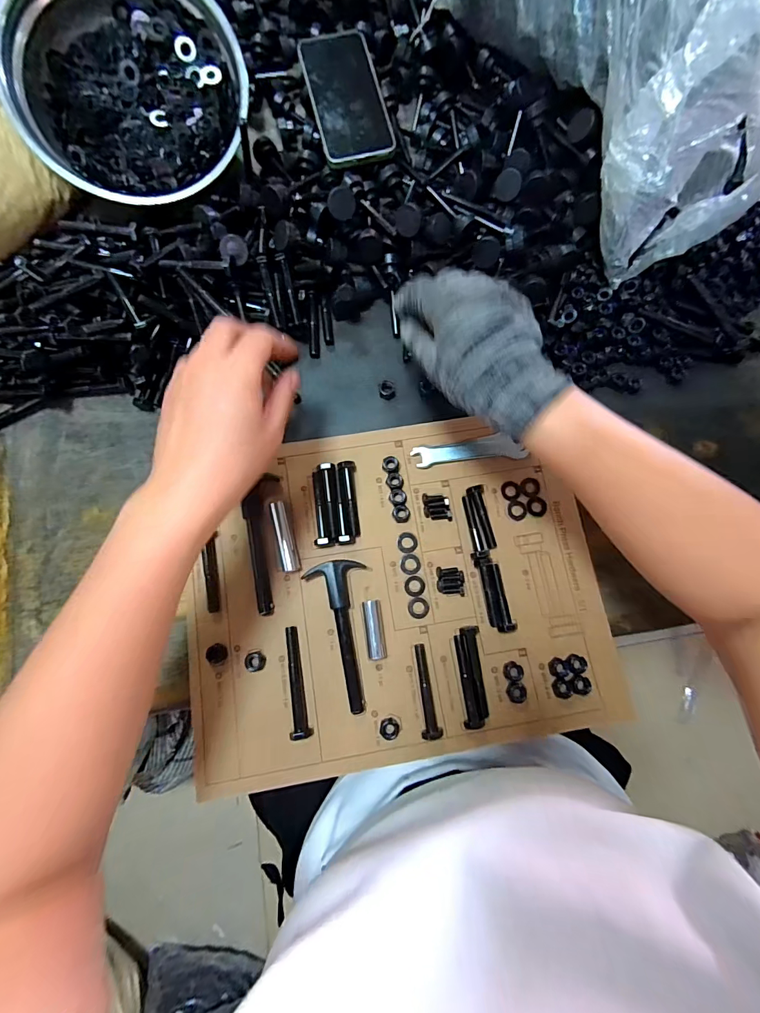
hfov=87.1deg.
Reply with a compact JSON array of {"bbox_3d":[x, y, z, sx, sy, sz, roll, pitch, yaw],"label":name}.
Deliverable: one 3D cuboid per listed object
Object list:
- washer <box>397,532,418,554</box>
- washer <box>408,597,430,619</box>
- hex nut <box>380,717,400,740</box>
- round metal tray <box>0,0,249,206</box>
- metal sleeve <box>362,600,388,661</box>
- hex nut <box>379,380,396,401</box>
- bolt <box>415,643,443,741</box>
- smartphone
[{"bbox_3d":[0.027,0.035,0.380,0.019,0.004,0.020,-5,79,-2],"label":"washer"},{"bbox_3d":[0.036,0.093,0.368,0.020,0.004,0.019,-4,79,-2],"label":"washer"},{"bbox_3d":[0.008,0.191,0.343,0.017,0.007,0.016,-5,79,-2],"label":"hex nut"},{"bbox_3d":[-0.243,-0.414,0.388,0.216,0.060,0.208,-11,97,-3],"label":"round metal tray"},{"bbox_3d":[-0.005,0.111,0.359,0.017,0.012,0.051,-8,79,-3],"label":"metal sleeve"},{"bbox_3d":[0.007,-0.120,0.410,0.016,0.010,0.017,-13,79,-4],"label":"hex nut"},{"bbox_3d":[0.039,0.160,0.347,0.016,0.018,0.075,-10,79,-3],"label":"bolt"},{"bbox_3d":[-0.037,-0.453,0.438,0.077,0.010,0.165,-13,79,-4],"label":"smartphone"}]

